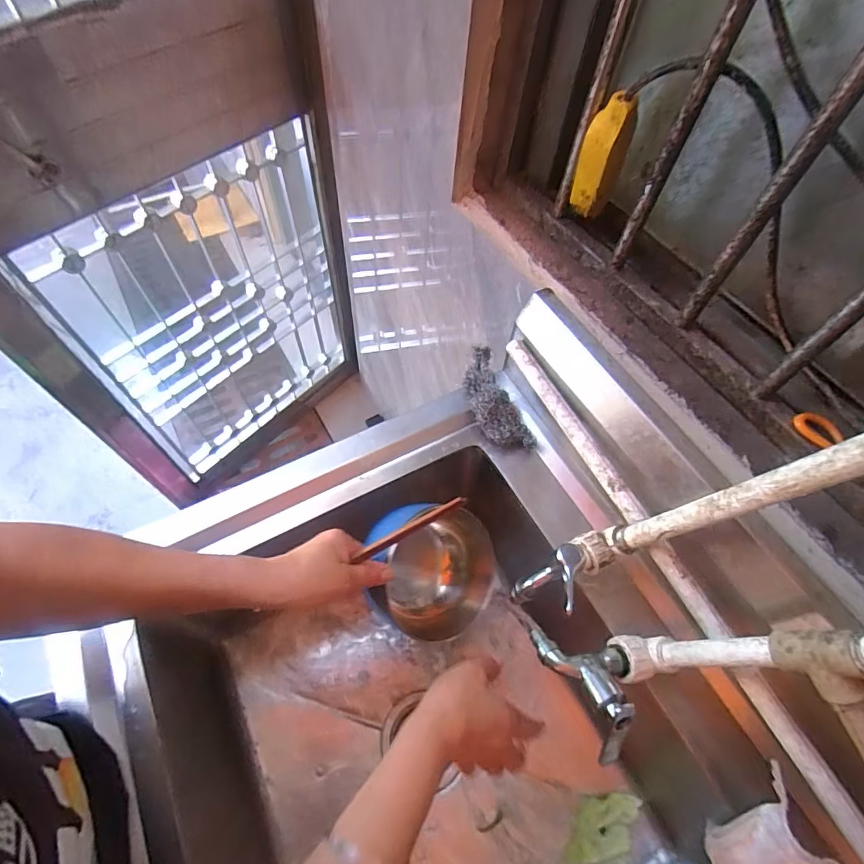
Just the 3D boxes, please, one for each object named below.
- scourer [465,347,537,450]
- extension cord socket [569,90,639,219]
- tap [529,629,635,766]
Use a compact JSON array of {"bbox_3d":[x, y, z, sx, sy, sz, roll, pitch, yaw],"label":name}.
[{"bbox_3d":[0.072,-0.042,0.578,0.056,0.044,0.147,-16,62,-13],"label":"scourer"},{"bbox_3d":[0.182,-0.291,0.505,0.045,0.122,0.032,28,61,13],"label":"extension cord socket"},{"bbox_3d":[0.144,0.210,0.410,0.072,0.047,0.102,-22,63,-16],"label":"tap"}]

